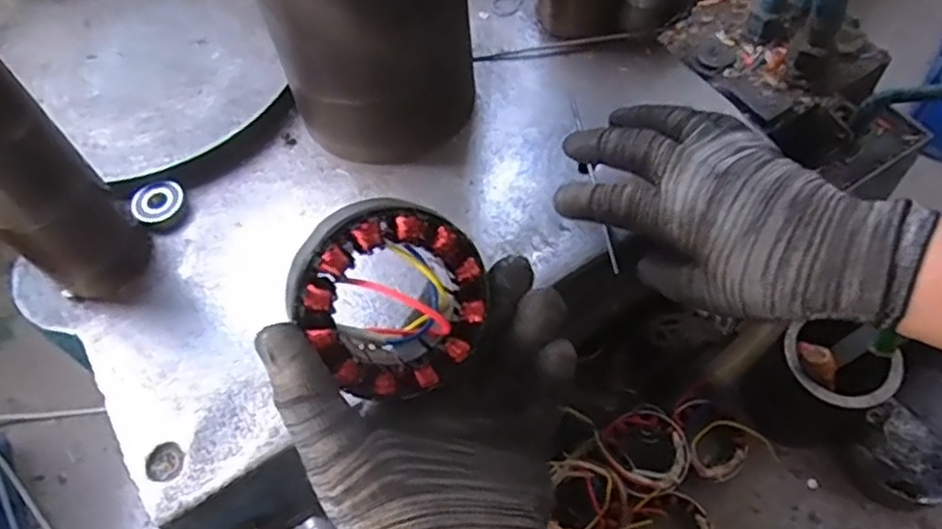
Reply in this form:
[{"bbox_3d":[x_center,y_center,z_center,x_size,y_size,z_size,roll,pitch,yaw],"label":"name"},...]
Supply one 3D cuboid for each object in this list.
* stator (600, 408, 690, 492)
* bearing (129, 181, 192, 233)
[{"bbox_3d":[0.191,0.200,0.753,0.089,0.039,0.087,-35,63,-15],"label":"stator"},{"bbox_3d":[-0.214,-0.040,0.482,0.034,0.014,0.034,-2,59,3],"label":"bearing"}]

